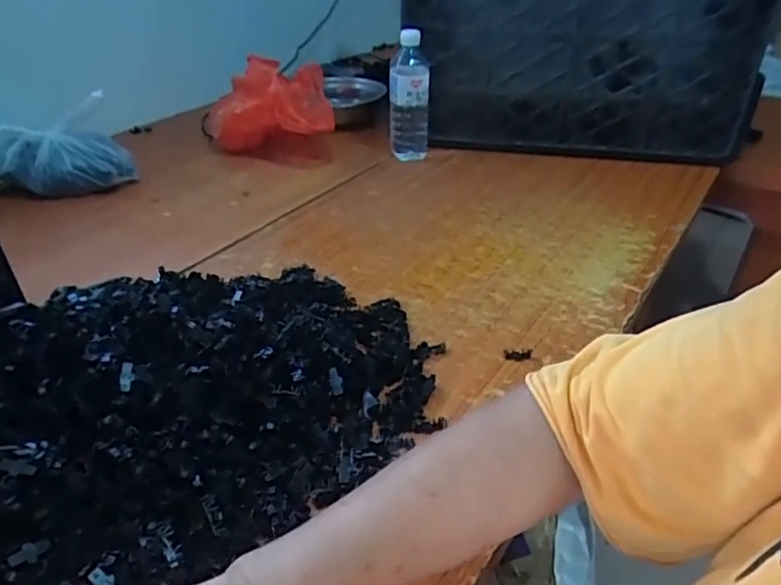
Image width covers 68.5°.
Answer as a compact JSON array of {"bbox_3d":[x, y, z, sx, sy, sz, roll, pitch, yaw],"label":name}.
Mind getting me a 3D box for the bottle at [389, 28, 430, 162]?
[{"bbox_3d":[0.033,-0.353,1.030,0.068,0.205,0.076,0,35,-1],"label":"bottle"}]

